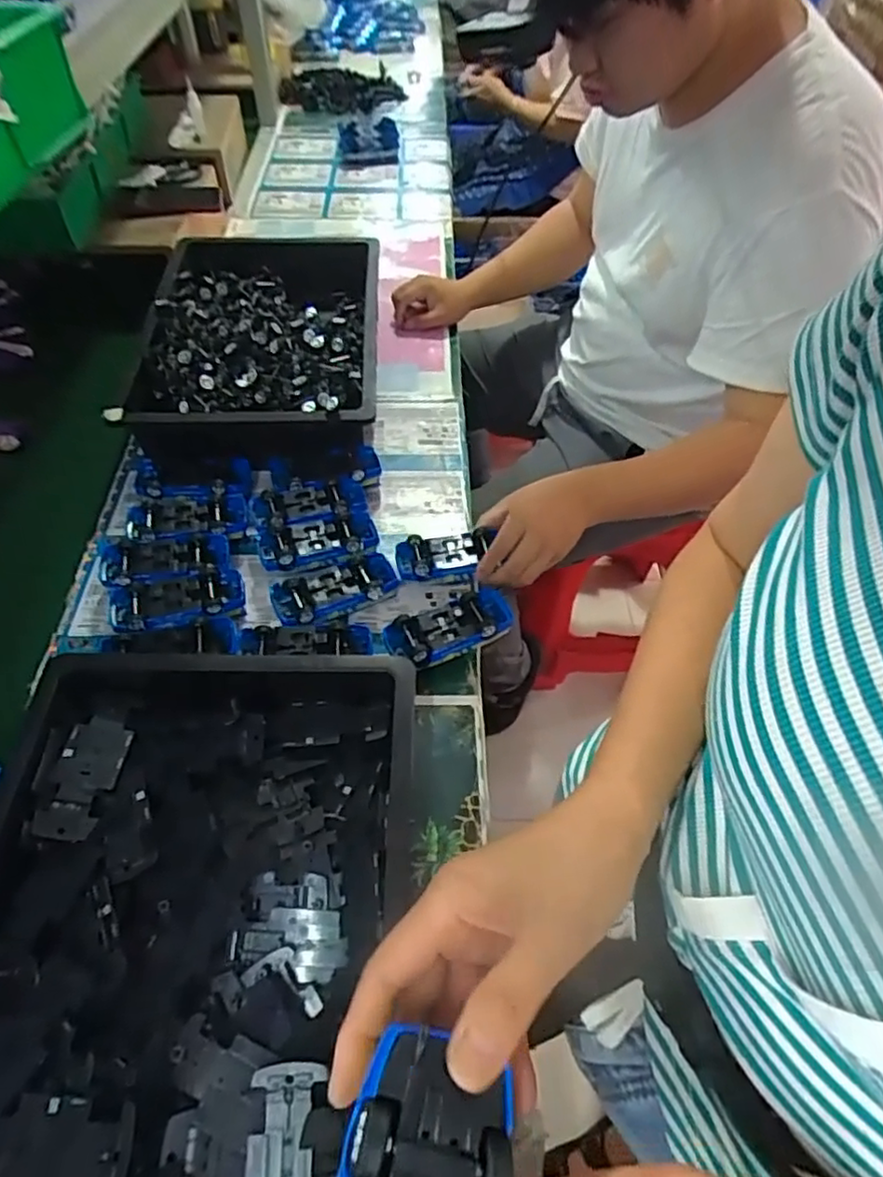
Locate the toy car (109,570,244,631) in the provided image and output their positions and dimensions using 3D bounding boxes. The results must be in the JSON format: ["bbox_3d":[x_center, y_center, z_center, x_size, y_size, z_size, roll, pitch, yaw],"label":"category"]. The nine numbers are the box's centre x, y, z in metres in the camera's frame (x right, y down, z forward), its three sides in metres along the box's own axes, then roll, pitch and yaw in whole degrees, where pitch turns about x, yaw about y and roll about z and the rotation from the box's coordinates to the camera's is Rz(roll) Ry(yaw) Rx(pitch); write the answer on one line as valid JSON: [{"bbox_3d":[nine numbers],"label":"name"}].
[{"bbox_3d":[-0.273,0.020,0.673,0.129,0.040,0.065,-12,54,-8],"label":"toy car"}]

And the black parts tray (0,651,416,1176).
[{"bbox_3d":[-0.186,0.249,0.448,0.317,0.069,0.444,-1,53,0],"label":"black parts tray"}]

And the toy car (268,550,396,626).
[{"bbox_3d":[-0.112,0.006,0.693,0.133,0.040,0.061,-24,56,-16],"label":"toy car"}]

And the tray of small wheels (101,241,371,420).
[{"bbox_3d":[-0.247,-0.353,0.907,0.315,0.108,0.461,-3,53,-1],"label":"tray of small wheels"}]

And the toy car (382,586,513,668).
[{"bbox_3d":[0.008,0.038,0.656,0.129,0.028,0.061,-20,56,-14],"label":"toy car"}]

